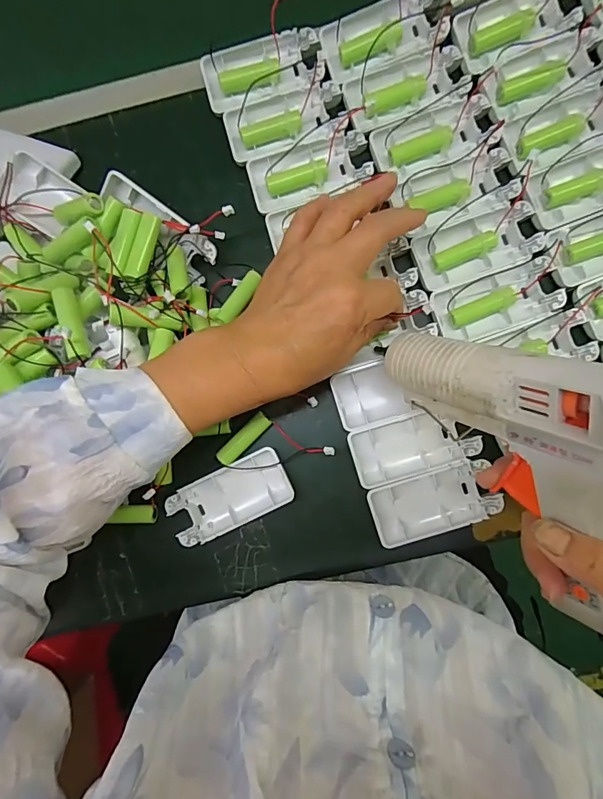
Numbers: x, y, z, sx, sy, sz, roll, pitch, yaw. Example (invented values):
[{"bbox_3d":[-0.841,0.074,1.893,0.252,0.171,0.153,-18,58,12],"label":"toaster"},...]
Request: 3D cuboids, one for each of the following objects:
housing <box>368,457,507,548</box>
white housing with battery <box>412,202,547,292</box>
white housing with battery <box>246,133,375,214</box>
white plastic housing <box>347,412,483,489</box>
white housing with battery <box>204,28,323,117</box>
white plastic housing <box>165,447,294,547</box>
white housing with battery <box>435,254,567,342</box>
[{"bbox_3d":[0.100,0.077,0.315,0.091,0.017,0.047,-20,86,4],"label":"housing"},{"bbox_3d":[0.133,-0.117,0.318,0.090,0.017,0.045,-18,86,4],"label":"white housing with battery"},{"bbox_3d":[0.005,-0.180,0.328,0.091,0.017,0.041,-19,86,4],"label":"white housing with battery"},{"bbox_3d":[0.085,0.035,0.317,0.091,0.017,0.043,-16,86,4],"label":"white plastic housing"},{"bbox_3d":[-0.031,-0.264,0.330,0.094,0.014,0.043,-17,86,4],"label":"white housing with battery"},{"bbox_3d":[-0.055,0.076,0.323,0.093,0.017,0.045,-27,85,3],"label":"white plastic housing"},{"bbox_3d":[0.148,-0.074,0.314,0.088,0.014,0.044,-19,86,4],"label":"white housing with battery"}]

